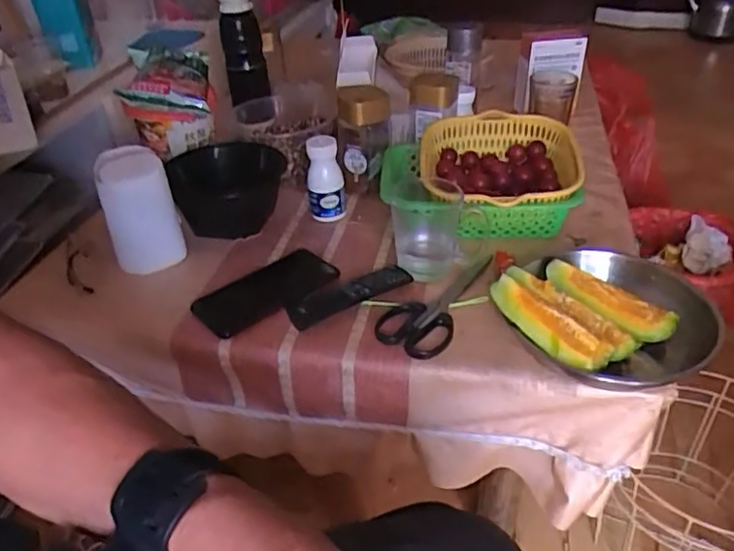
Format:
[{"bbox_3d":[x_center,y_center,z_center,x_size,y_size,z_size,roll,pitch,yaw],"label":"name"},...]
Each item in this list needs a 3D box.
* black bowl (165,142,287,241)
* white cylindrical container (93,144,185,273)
[{"bbox_3d":[-0.185,-0.120,0.824,0.127,0.084,0.132,-2,37,2],"label":"black bowl"},{"bbox_3d":[-0.275,-0.083,0.736,0.079,0.123,0.094,-13,38,-13],"label":"white cylindrical container"}]

